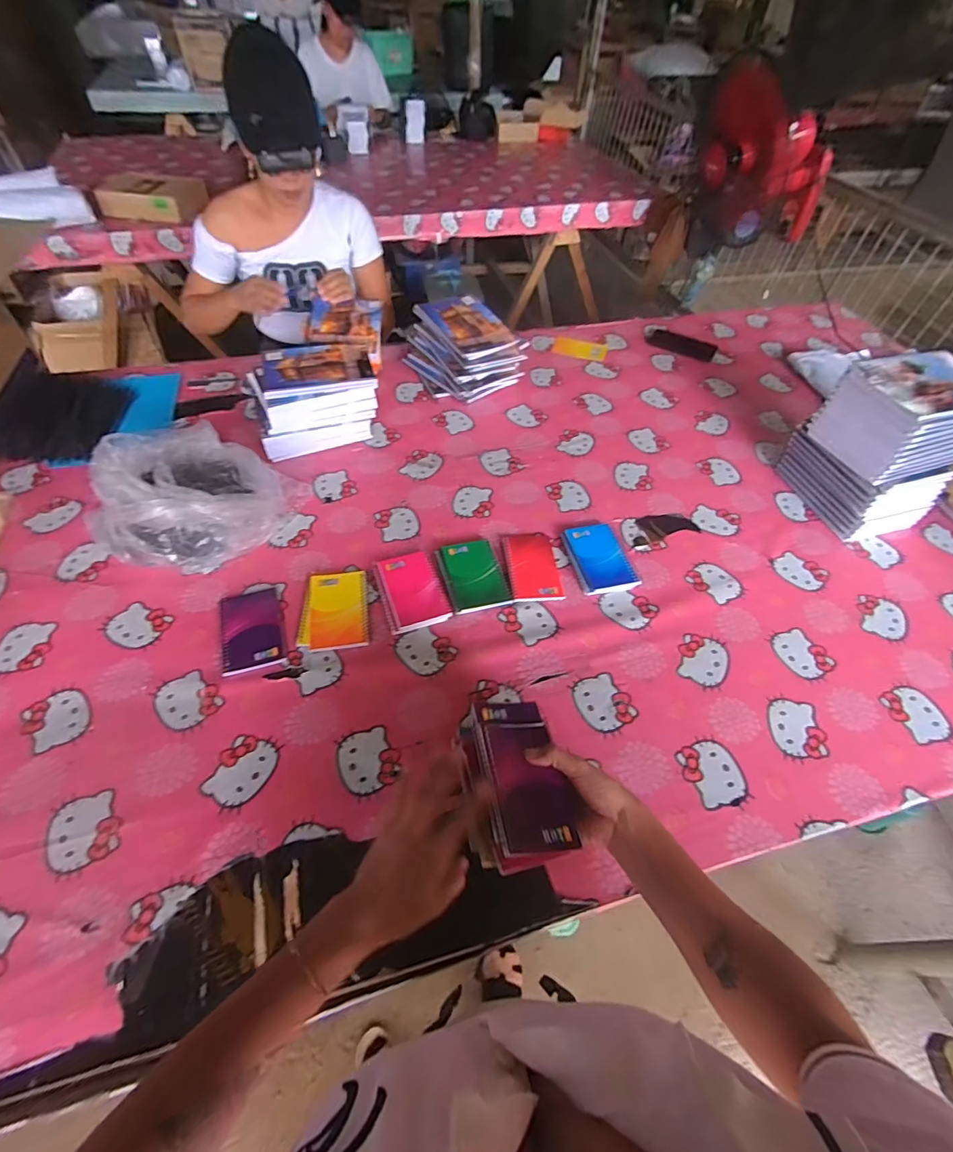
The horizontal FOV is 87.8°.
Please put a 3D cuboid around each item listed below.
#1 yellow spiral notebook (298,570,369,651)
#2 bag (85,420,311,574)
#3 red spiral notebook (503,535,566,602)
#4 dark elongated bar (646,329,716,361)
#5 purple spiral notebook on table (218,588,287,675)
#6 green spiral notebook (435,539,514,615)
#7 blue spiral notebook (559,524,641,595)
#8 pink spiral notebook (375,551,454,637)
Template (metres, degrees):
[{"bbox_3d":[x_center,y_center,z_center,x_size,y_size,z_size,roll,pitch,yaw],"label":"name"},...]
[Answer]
[{"bbox_3d":[-0.208,0.048,0.727,0.093,0.016,0.125,-5,53,-7],"label":"yellow spiral notebook"},{"bbox_3d":[-0.446,-0.139,0.784,0.273,0.141,0.234,11,53,5],"label":"bag"},{"bbox_3d":[0.091,-0.016,0.796,0.080,0.006,0.131,-4,53,-6],"label":"red spiral notebook"},{"bbox_3d":[0.528,-0.600,1.273,0.174,0.008,0.080,27,56,17],"label":"dark elongated bar"},{"bbox_3d":[-0.324,0.077,0.713,0.083,0.006,0.135,-15,55,-14],"label":"purple spiral notebook on table"},{"bbox_3d":[-0.005,-0.004,0.781,0.094,0.013,0.126,-12,54,-12],"label":"green spiral notebook"},{"bbox_3d":[0.203,-0.030,0.813,0.098,0.011,0.138,-7,53,-9],"label":"blue spiral notebook"},{"bbox_3d":[-0.100,0.021,0.762,0.091,0.017,0.134,-15,55,-14],"label":"pink spiral notebook"}]

